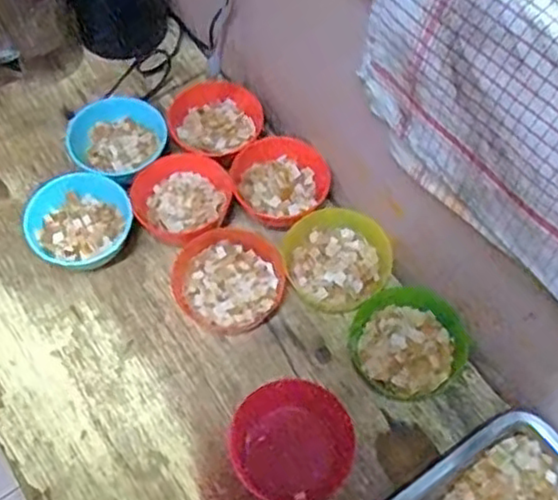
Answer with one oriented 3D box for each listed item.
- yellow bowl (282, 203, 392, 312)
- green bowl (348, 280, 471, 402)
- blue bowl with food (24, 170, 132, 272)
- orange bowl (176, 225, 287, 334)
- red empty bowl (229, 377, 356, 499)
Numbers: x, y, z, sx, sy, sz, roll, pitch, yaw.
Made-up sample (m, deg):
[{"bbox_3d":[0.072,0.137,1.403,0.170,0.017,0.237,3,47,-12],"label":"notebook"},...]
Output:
[{"bbox_3d":[0.065,0.012,0.761,0.111,0.043,0.106,1,62,-1],"label":"yellow bowl"},{"bbox_3d":[0.132,0.097,0.718,0.111,0.041,0.113,1,62,-1],"label":"green bowl"},{"bbox_3d":[-0.219,-0.026,0.764,0.111,0.049,0.108,1,62,-1],"label":"blue bowl with food"},{"bbox_3d":[-0.053,0.033,0.747,0.115,0.035,0.105,1,62,-1],"label":"orange bowl"},{"bbox_3d":[0.011,0.185,0.658,0.111,0.057,0.105,1,62,-1],"label":"red empty bowl"}]

